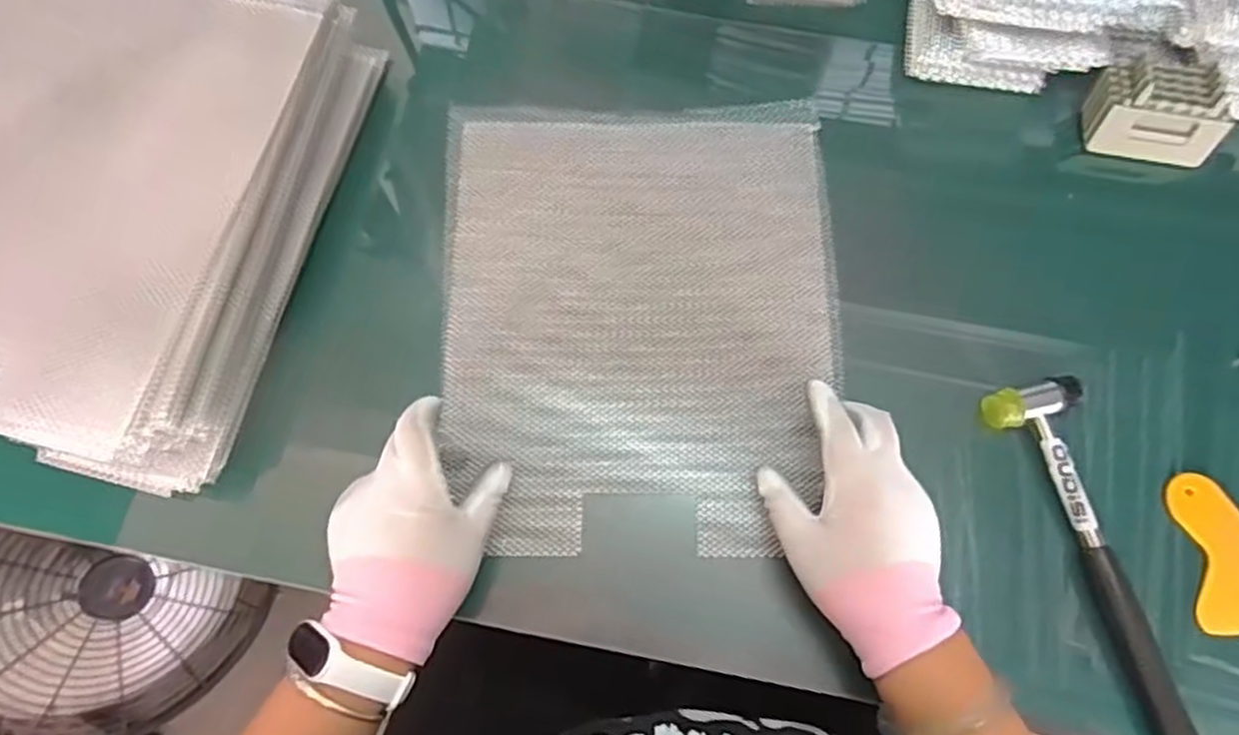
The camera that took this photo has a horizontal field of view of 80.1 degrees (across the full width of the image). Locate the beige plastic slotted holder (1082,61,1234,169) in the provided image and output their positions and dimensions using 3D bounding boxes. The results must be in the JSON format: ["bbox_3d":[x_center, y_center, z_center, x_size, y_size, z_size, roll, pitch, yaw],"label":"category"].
[{"bbox_3d":[0.404,-0.193,0.554,0.091,0.051,0.055,7,72,3],"label":"beige plastic slotted holder"}]

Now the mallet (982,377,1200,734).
[{"bbox_3d":[0.310,0.123,0.468,0.054,0.022,0.242,-16,72,-5],"label":"mallet"}]

